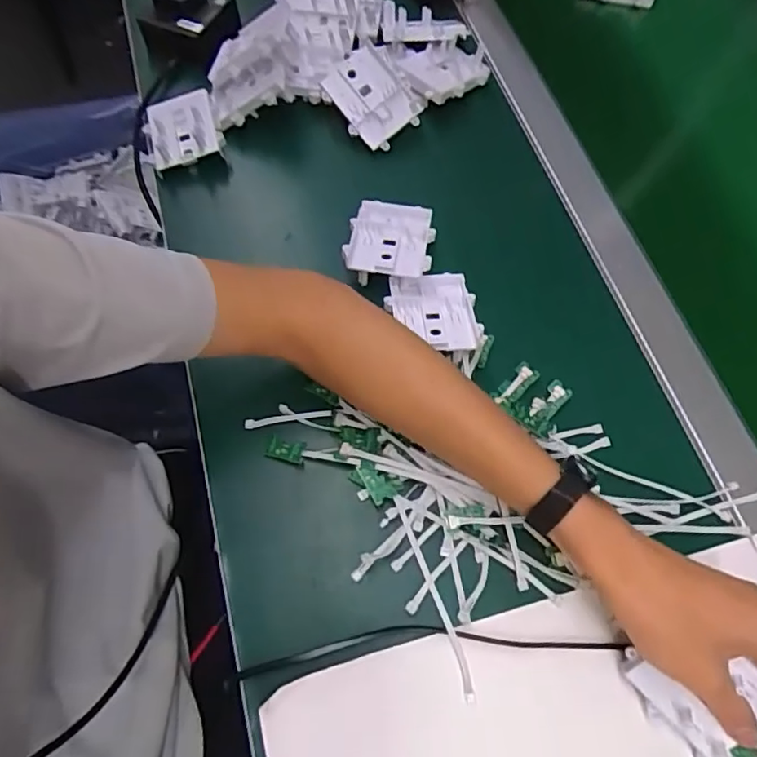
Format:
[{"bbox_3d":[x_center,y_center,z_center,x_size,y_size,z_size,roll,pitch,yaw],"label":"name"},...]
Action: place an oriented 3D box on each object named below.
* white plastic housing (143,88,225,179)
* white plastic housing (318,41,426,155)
[{"bbox_3d":[-0.183,-0.230,0.522,0.065,0.022,0.078,-23,66,4],"label":"white plastic housing"},{"bbox_3d":[-0.007,-0.256,0.521,0.067,0.017,0.089,-43,87,4],"label":"white plastic housing"}]

